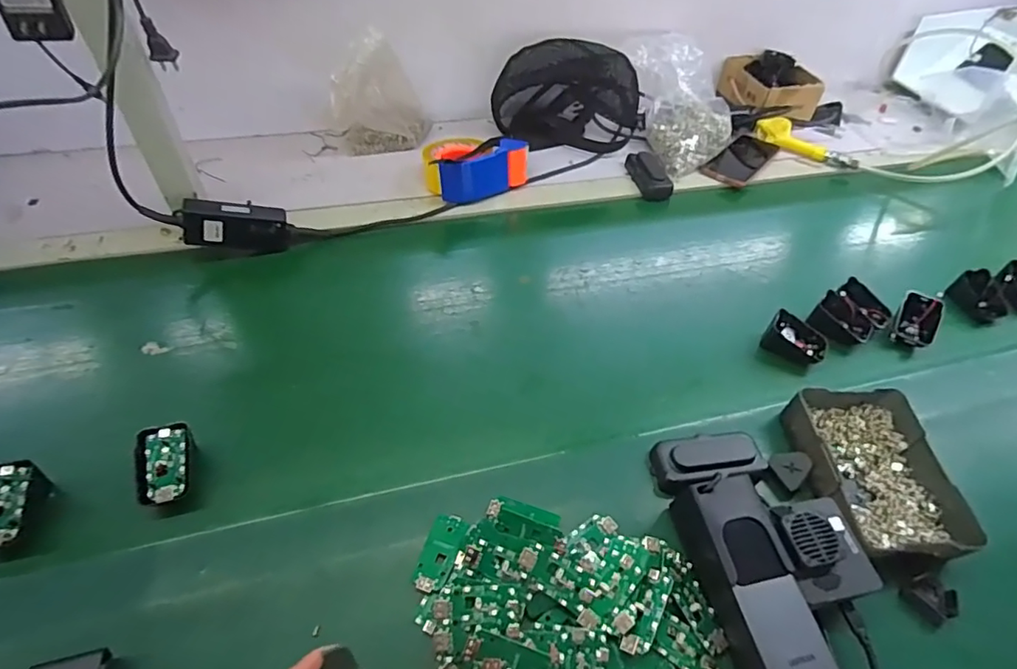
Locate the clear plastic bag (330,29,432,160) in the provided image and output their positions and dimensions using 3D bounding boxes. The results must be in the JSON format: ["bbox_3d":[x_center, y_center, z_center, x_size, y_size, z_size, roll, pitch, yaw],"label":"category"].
[{"bbox_3d":[-0.198,-0.367,0.818,0.152,0.159,0.051,-11,50,-14],"label":"clear plastic bag"}]

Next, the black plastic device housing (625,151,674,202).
[{"bbox_3d":[0.223,-0.259,0.847,0.051,0.034,0.101,-9,50,-13],"label":"black plastic device housing"}]

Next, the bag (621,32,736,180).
[{"bbox_3d":[0.286,-0.382,0.880,0.159,0.152,0.187,-17,52,-19],"label":"bag"}]

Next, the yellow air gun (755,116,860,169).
[{"bbox_3d":[0.524,-0.336,0.930,0.181,0.044,0.043,28,52,19],"label":"yellow air gun"}]

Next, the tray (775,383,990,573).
[{"bbox_3d":[0.349,0.132,0.506,0.132,0.048,0.172,-1,48,-5],"label":"tray"}]

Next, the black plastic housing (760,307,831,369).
[{"bbox_3d":[0.343,0.006,0.625,0.066,0.036,0.037,26,51,18],"label":"black plastic housing"}]

